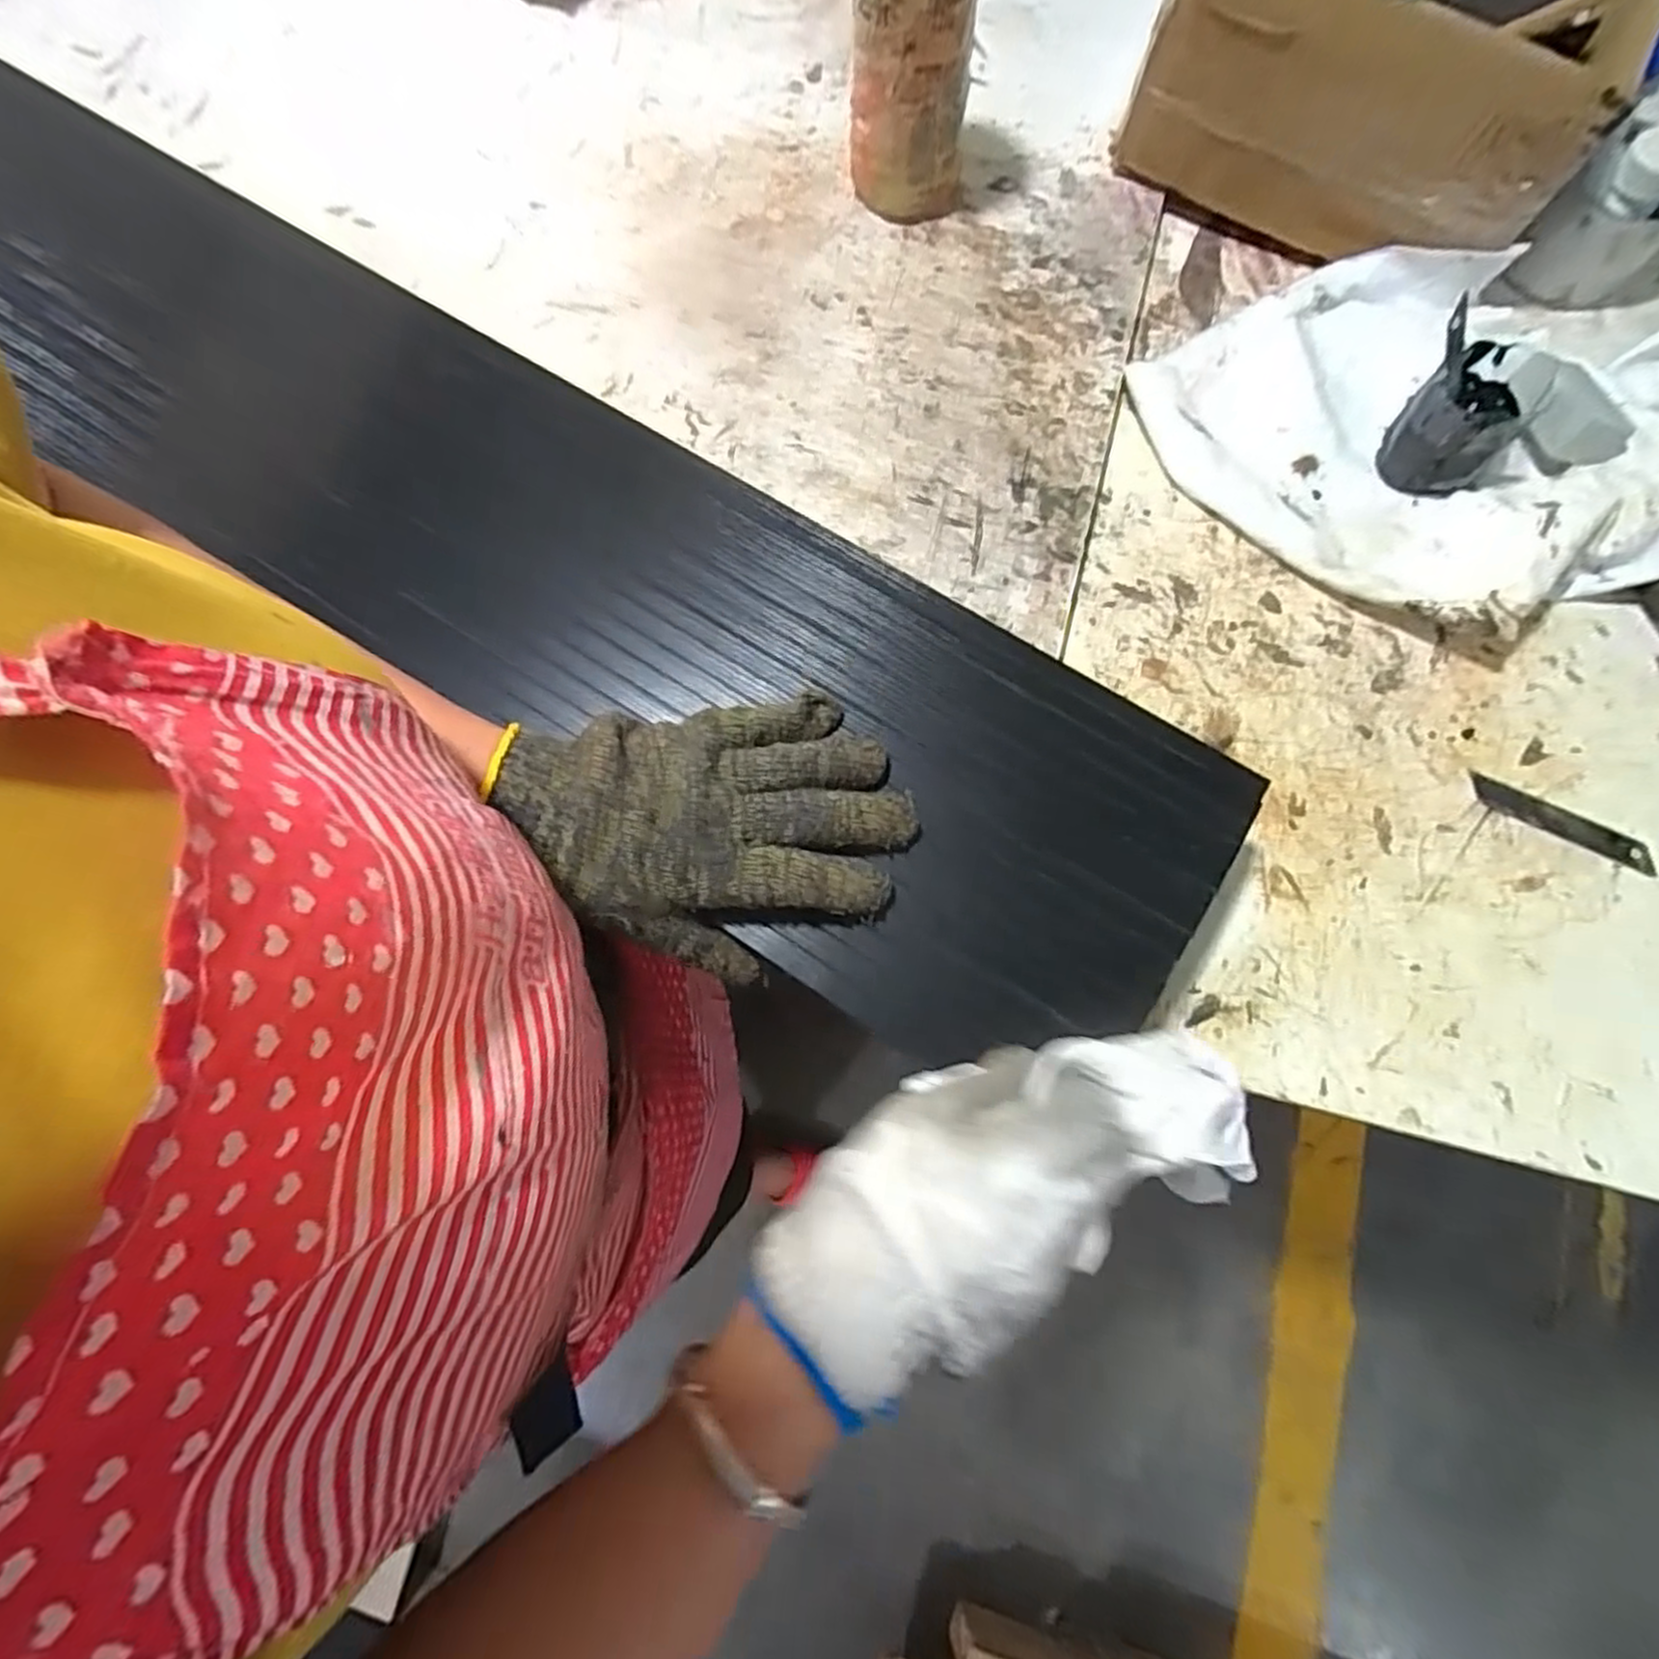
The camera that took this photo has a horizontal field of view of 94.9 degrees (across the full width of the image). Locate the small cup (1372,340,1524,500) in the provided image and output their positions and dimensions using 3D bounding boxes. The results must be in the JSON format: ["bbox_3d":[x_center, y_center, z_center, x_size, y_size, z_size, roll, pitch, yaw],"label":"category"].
[{"bbox_3d":[0.363,-0.234,0.441,0.051,0.060,0.056,0,77,0],"label":"small cup"}]

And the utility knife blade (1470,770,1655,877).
[{"bbox_3d":[0.397,-0.003,0.413,0.095,0.004,0.019,26,78,6],"label":"utility knife blade"}]

